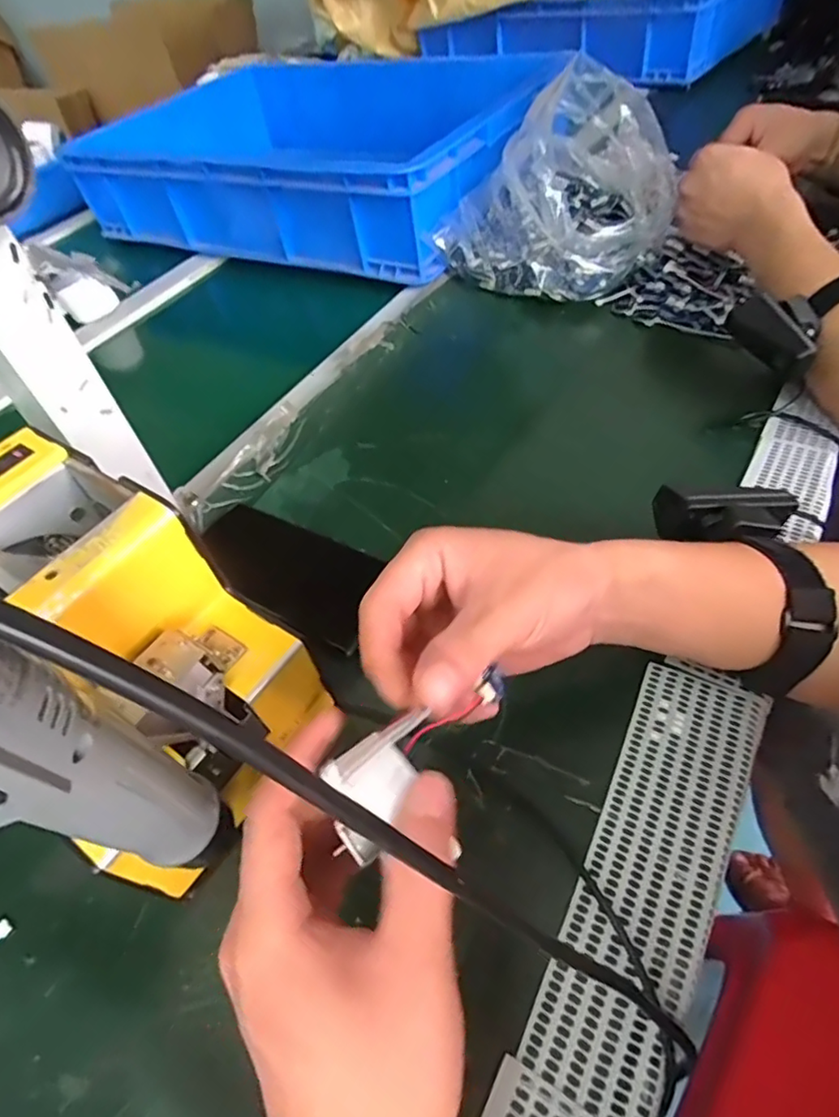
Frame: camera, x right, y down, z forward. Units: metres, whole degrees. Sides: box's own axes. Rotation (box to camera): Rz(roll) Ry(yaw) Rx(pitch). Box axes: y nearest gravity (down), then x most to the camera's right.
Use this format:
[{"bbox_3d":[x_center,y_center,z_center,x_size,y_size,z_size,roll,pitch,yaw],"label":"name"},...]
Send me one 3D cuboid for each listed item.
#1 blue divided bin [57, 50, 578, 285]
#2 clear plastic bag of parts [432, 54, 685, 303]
[{"bbox_3d":[-0.145,-0.585,0.828,0.638,0.121,0.438,22,58,24],"label":"blue divided bin"},{"bbox_3d":[0.163,-0.405,0.631,0.216,0.144,0.247,18,56,21],"label":"clear plastic bag of parts"}]

